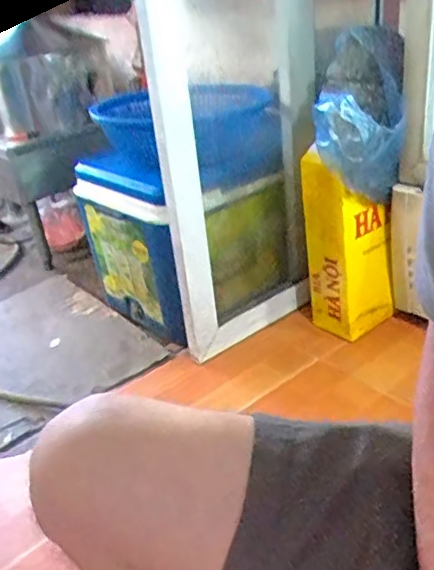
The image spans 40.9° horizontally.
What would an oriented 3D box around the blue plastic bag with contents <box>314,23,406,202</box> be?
[{"bbox_3d":[0.264,-0.305,1.077,0.151,0.275,0.217,3,30,16],"label":"blue plastic bag with contents"}]

